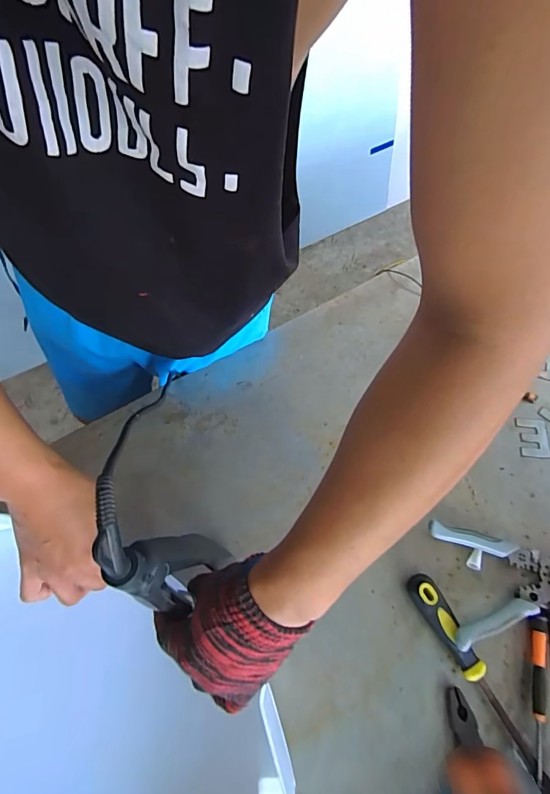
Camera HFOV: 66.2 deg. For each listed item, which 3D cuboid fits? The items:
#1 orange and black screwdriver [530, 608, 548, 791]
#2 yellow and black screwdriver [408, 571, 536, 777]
[{"bbox_3d":[0.268,0.299,0.430,0.013,0.011,0.148,15,66,8],"label":"orange and black screwdriver"},{"bbox_3d":[0.202,0.275,0.437,0.027,0.027,0.187,-28,67,-12],"label":"yellow and black screwdriver"}]

